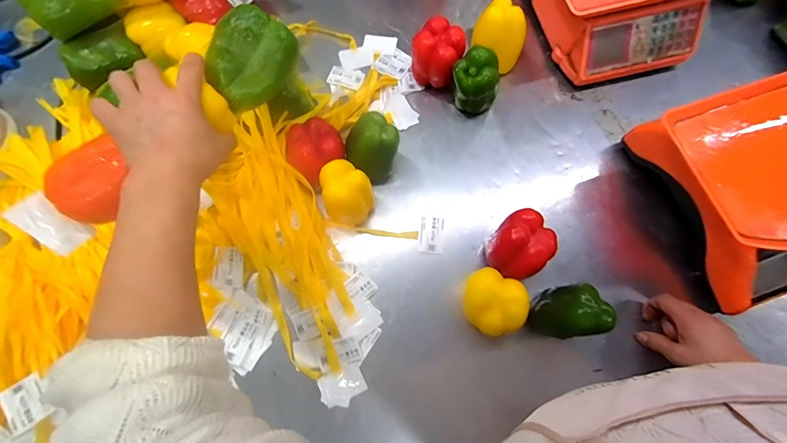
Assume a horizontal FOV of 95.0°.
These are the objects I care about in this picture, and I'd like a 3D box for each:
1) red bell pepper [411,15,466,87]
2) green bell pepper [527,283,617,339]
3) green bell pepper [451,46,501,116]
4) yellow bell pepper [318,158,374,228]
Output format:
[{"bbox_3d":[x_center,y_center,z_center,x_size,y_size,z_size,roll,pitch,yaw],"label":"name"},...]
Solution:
[{"bbox_3d":[0.071,-0.271,0.595,0.079,0.091,0.072,0,75,0],"label":"red bell pepper"},{"bbox_3d":[0.225,0.119,0.475,0.076,0.112,0.064,-11,74,-2],"label":"green bell pepper"},{"bbox_3d":[0.132,-0.221,0.577,0.074,0.100,0.067,23,77,6],"label":"green bell pepper"},{"bbox_3d":[-0.065,-0.041,0.532,0.067,0.098,0.074,-11,76,-3],"label":"yellow bell pepper"}]

